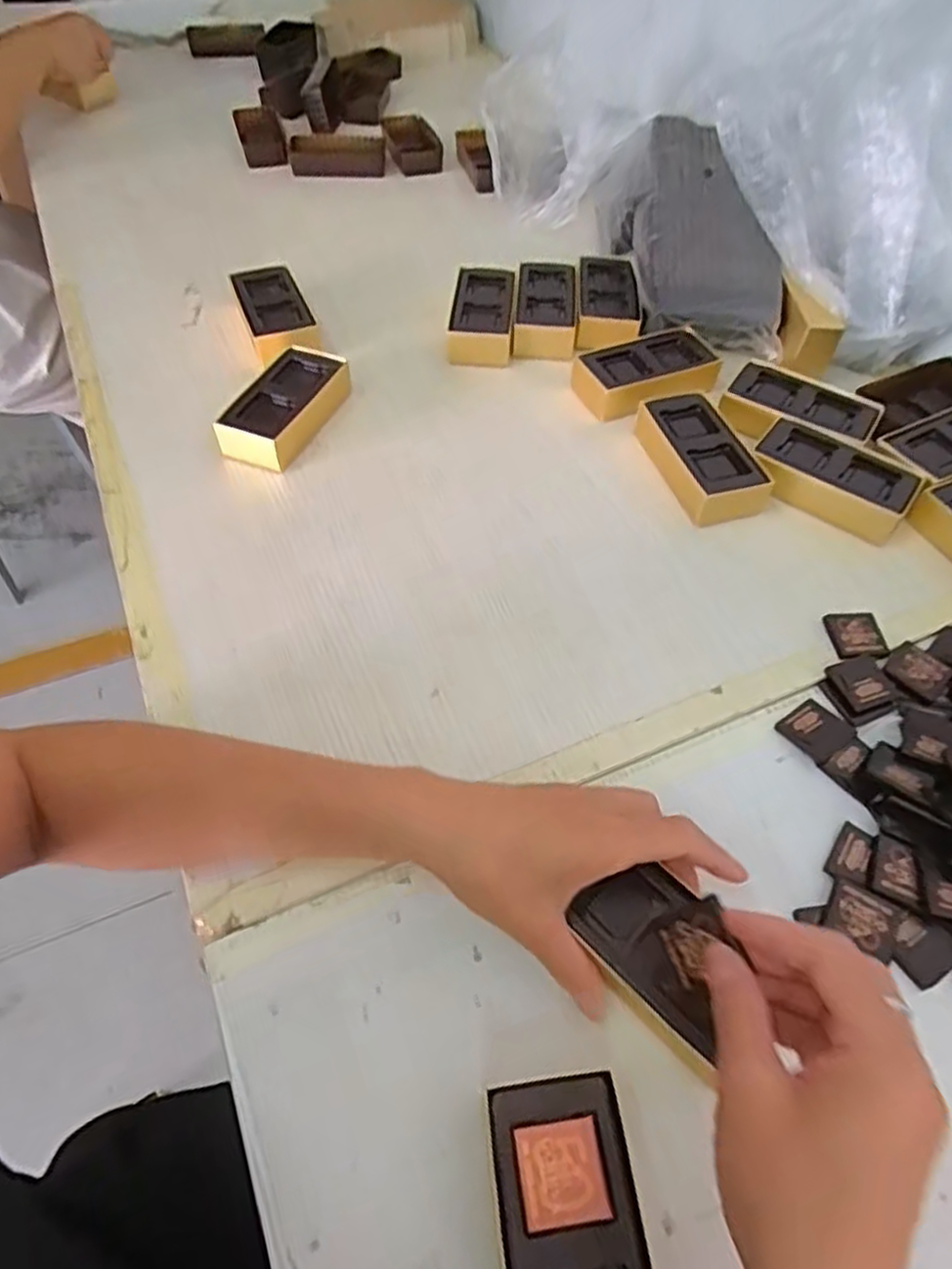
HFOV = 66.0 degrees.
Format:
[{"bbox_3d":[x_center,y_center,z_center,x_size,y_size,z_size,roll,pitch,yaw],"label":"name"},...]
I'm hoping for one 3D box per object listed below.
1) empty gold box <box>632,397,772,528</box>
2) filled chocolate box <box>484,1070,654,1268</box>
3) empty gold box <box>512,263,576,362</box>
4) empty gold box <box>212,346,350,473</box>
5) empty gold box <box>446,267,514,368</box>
[{"bbox_3d":[0.170,-0.136,0.557,0.055,0.030,0.115,-13,55,-11],"label":"empty gold box"},{"bbox_3d":[0.037,0.240,0.286,0.054,0.032,0.111,-5,54,-5],"label":"filled chocolate box"},{"bbox_3d":[0.062,-0.297,0.671,0.053,0.029,0.113,4,54,1],"label":"empty gold box"},{"bbox_3d":[-0.151,-0.180,0.577,0.060,0.032,0.109,19,56,12],"label":"empty gold box"},{"bbox_3d":[0.005,-0.289,0.662,0.054,0.029,0.115,3,54,0],"label":"empty gold box"}]

